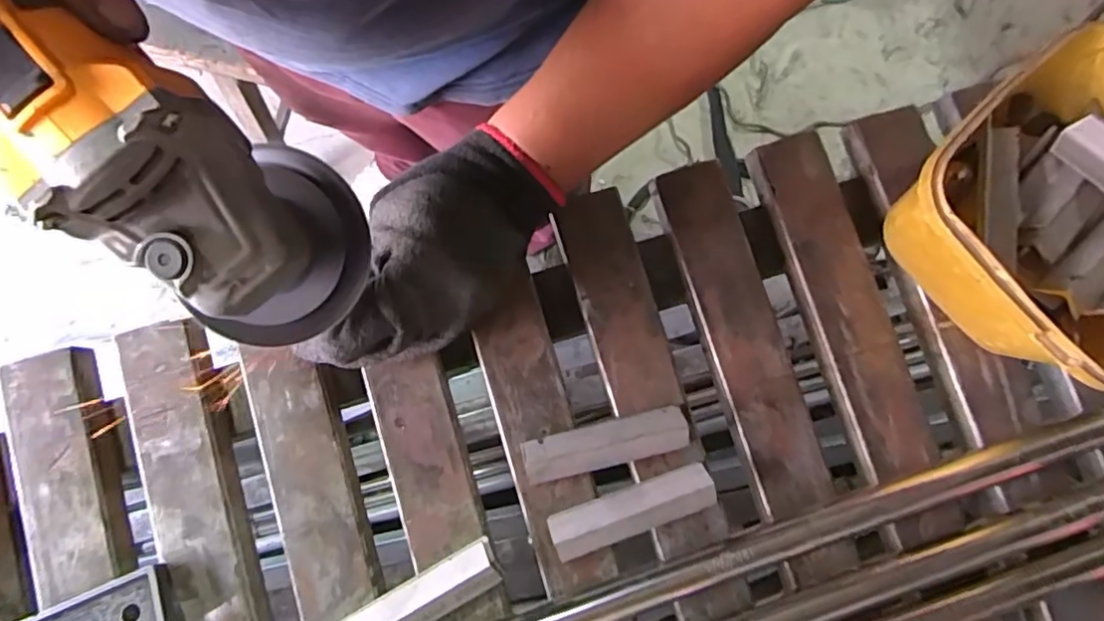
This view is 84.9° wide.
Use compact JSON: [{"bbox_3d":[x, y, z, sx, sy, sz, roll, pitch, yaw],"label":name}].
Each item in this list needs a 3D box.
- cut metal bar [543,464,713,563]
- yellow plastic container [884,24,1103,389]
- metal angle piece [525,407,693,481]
[{"bbox_3d":[0.050,0.125,0.377,0.102,0.025,0.029,-19,83,-3],"label":"cut metal bar"},{"bbox_3d":[0.312,-0.053,0.376,0.178,0.098,0.164,-39,85,-5],"label":"yellow plastic container"},{"bbox_3d":[0.034,0.084,0.383,0.104,0.017,0.027,-14,83,-3],"label":"metal angle piece"}]

